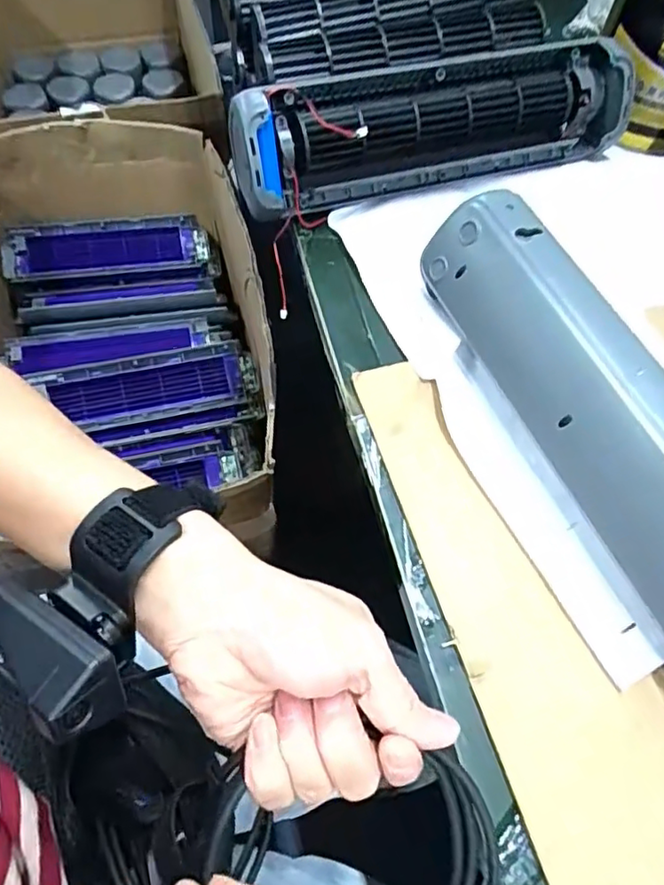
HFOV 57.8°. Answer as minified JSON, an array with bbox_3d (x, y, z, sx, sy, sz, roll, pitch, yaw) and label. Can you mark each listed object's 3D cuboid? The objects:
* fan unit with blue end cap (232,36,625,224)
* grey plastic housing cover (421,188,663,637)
[{"bbox_3d":[0.077,-0.243,0.465,0.316,0.074,0.070,-17,65,-12],"label":"fan unit with blue end cap"},{"bbox_3d":[0.144,-0.012,0.337,0.068,0.079,0.302,-21,66,-14],"label":"grey plastic housing cover"}]

